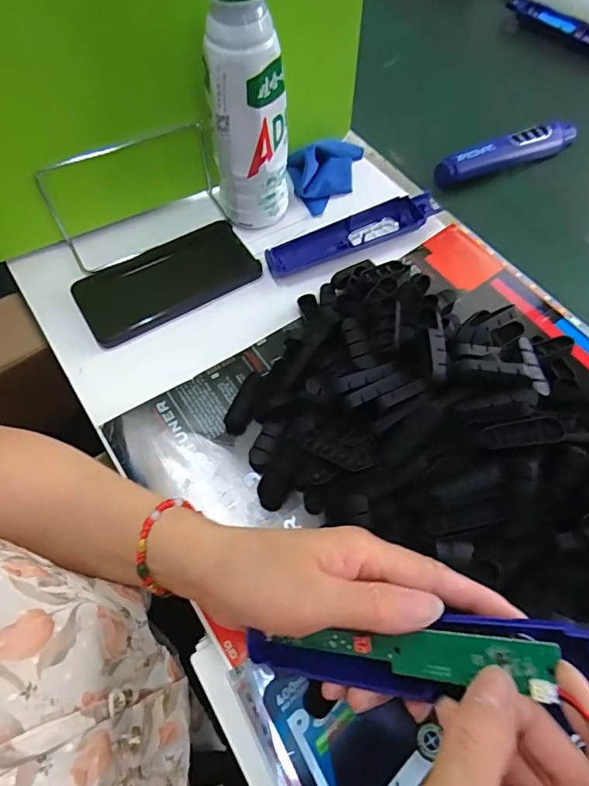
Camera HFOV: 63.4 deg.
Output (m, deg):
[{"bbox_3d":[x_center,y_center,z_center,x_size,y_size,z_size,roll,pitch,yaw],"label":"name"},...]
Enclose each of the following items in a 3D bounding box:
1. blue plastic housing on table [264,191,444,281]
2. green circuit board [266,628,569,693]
[{"bbox_3d":[0.055,-0.149,0.448,0.171,0.019,0.038,-19,64,-9],"label":"blue plastic housing on table"},{"bbox_3d":[0.047,0.116,0.212,0.126,0.009,0.017,-16,54,34],"label":"green circuit board"}]

